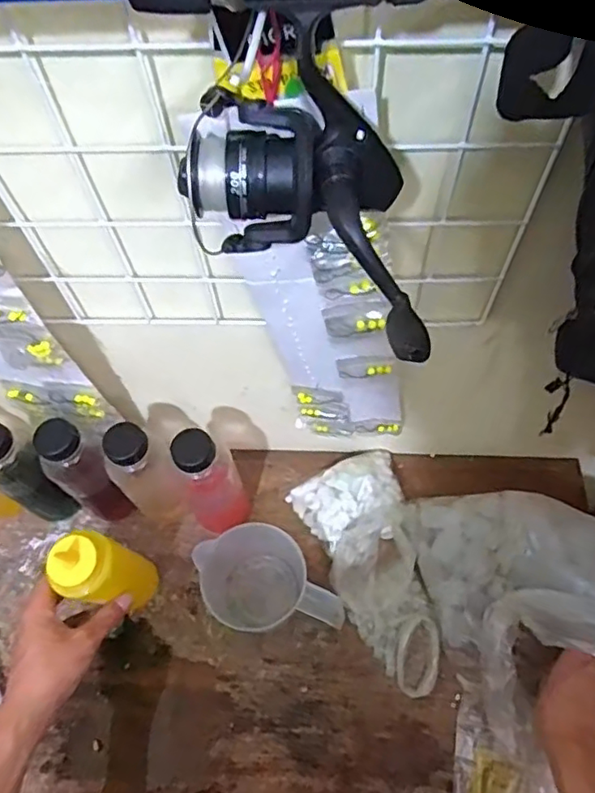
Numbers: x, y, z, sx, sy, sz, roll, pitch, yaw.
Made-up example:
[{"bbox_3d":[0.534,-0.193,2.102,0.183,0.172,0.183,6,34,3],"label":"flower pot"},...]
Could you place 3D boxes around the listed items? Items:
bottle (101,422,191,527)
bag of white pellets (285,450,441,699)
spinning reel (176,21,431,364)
[{"bbox_3d":[-0.161,0.086,0.629,0.058,0.185,0.068,-40,68,-16],"label":"bottle"},{"bbox_3d":[0.098,0.183,0.652,0.126,0.038,0.253,-26,65,-10],"label":"bag of white pellets"},{"bbox_3d":[0.013,-0.095,0.268,0.145,0.092,0.088,32,69,18],"label":"spinning reel"}]

